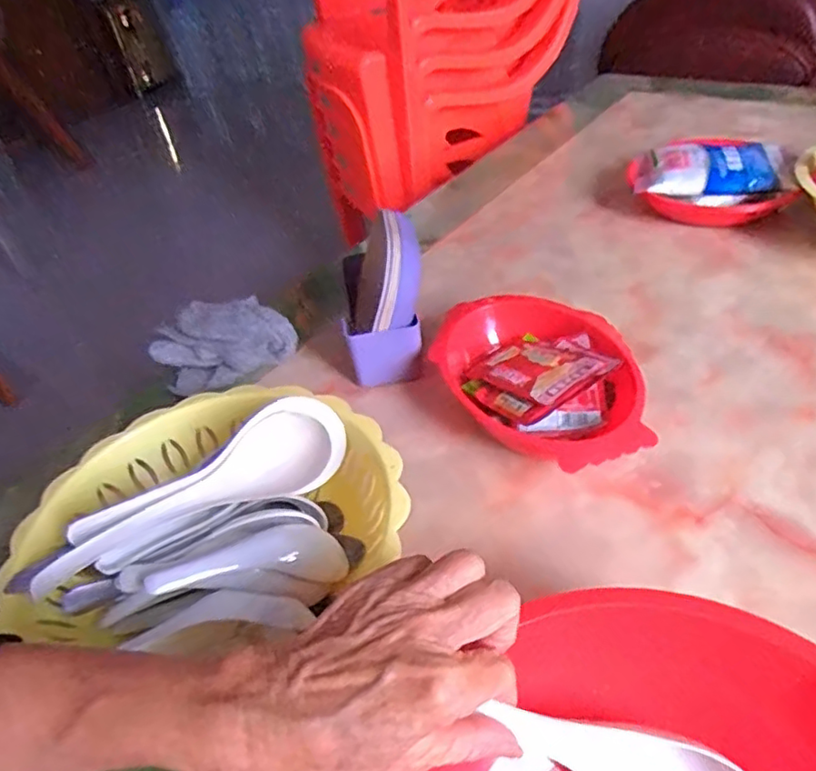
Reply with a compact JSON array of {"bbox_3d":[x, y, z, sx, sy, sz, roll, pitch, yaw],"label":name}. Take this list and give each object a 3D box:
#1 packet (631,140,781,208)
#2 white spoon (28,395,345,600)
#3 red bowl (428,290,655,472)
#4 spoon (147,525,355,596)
[{"bbox_3d":[0.351,-0.253,0.737,0.150,0.030,0.112,7,43,19],"label":"packet"},{"bbox_3d":[-0.130,0.073,0.406,0.208,0.033,0.050,-36,46,-27],"label":"white spoon"},{"bbox_3d":[0.113,-0.005,0.522,0.141,0.052,0.217,-25,43,-18],"label":"red bowl"},{"bbox_3d":[-0.093,0.110,0.384,0.119,0.020,0.042,-2,35,-31],"label":"spoon"}]

